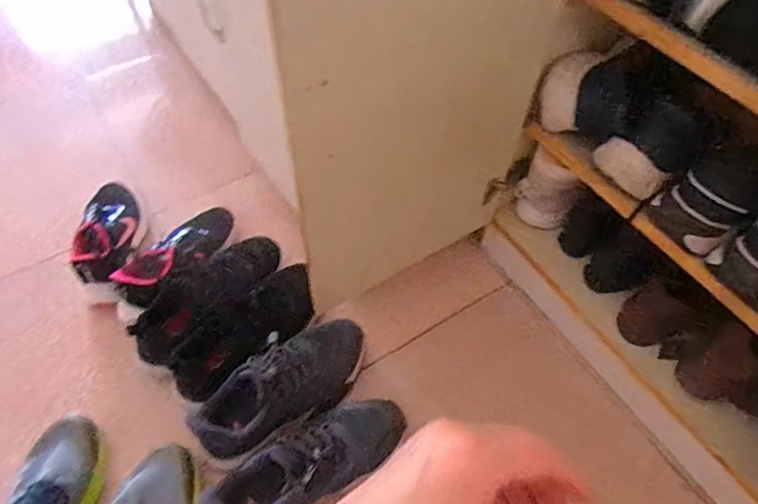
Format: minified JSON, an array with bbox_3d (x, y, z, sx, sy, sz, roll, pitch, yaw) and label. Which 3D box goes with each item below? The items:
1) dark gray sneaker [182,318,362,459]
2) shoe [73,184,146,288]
[{"bbox_3d":[-0.138,0.194,0.776,0.116,0.093,0.284,39,63,23],"label":"dark gray sneaker"},{"bbox_3d":[-0.485,-0.041,0.933,0.099,0.066,0.247,-9,42,-7],"label":"shoe"}]

